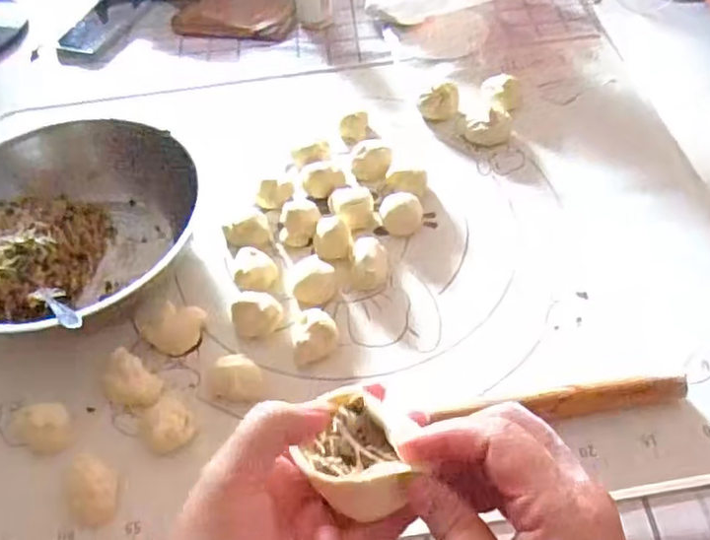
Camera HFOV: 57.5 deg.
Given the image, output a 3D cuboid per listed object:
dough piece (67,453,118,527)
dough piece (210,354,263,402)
[{"bbox_3d":[-0.197,0.165,0.487,0.031,0.021,0.048,-9,51,-4],"label":"dough piece"},{"bbox_3d":[-0.102,0.091,0.547,0.045,0.030,0.035,-6,51,-1],"label":"dough piece"}]

